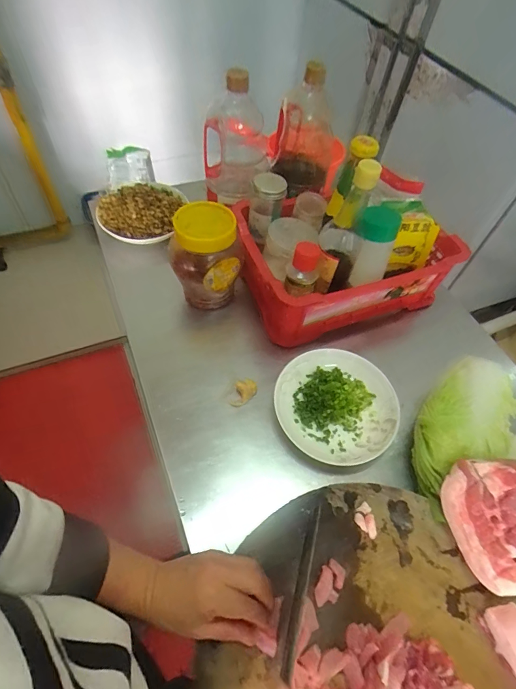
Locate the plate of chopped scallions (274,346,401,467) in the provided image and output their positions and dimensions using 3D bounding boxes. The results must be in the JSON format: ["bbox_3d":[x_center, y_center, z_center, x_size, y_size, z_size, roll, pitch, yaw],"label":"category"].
[{"bbox_3d":[0.118,0.088,0.557,0.170,0.030,0.172,2,56,-3],"label":"plate of chopped scallions"}]

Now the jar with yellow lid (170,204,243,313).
[{"bbox_3d":[-0.084,-0.136,0.620,0.096,0.159,0.093,2,56,-3],"label":"jar with yellow lid"}]

